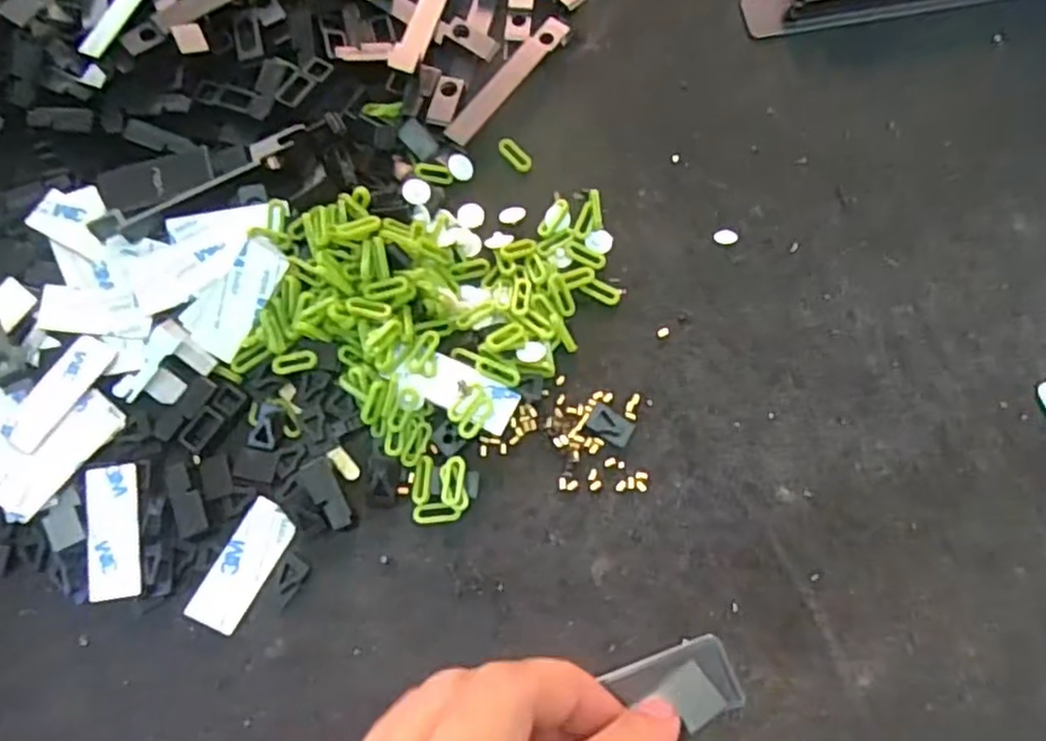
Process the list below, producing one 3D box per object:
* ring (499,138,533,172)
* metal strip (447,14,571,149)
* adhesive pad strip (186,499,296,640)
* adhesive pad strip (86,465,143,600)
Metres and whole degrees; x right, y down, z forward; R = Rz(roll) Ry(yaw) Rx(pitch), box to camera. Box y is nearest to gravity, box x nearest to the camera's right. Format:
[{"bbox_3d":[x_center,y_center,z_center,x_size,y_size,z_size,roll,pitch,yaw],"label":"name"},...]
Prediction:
[{"bbox_3d":[-0.003,-0.101,0.325,0.009,0.004,0.020,-43,77,-10],"label":"ring"},{"bbox_3d":[-0.007,-0.139,0.331,0.012,0.007,0.082,36,79,11],"label":"metal strip"},{"bbox_3d":[-0.111,0.078,0.275,0.020,0.004,0.051,33,77,-13],"label":"adhesive pad strip"},{"bbox_3d":[-0.163,0.064,0.275,0.019,0.004,0.052,-6,82,-11],"label":"adhesive pad strip"}]

